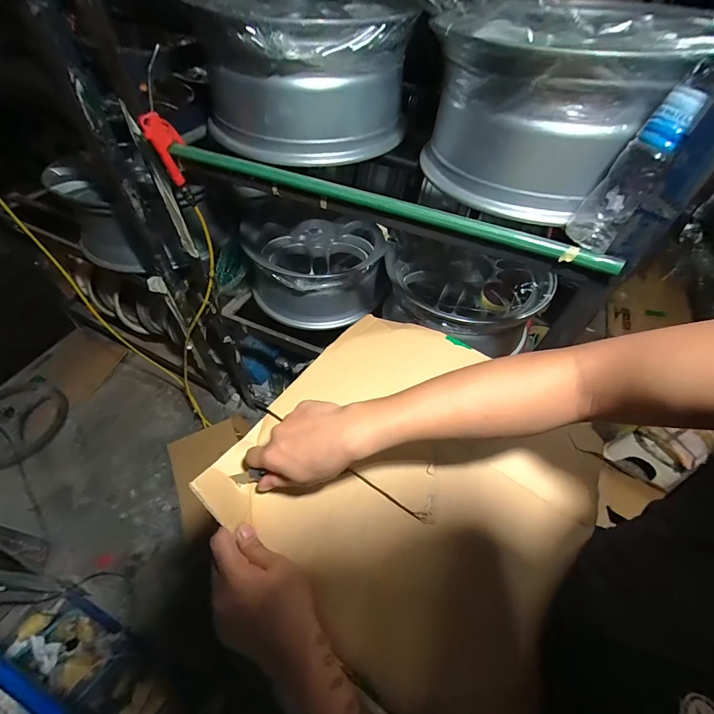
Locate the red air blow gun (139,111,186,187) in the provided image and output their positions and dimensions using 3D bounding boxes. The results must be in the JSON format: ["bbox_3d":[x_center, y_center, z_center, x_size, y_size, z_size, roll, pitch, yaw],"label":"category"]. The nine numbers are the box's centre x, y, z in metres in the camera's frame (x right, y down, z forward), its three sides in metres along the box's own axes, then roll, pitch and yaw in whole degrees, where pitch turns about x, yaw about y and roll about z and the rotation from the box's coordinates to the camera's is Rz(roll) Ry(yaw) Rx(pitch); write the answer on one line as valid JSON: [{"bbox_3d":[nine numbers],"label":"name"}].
[{"bbox_3d":[-0.382,-0.418,0.698,0.063,0.132,0.021,-10,54,-11],"label":"red air blow gun"}]

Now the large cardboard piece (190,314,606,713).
[{"bbox_3d":[0.074,0.139,0.441,0.409,0.050,0.394,32,57,20],"label":"large cardboard piece"}]

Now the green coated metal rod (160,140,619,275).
[{"bbox_3d":[0.013,-0.277,0.596,0.810,0.026,0.025,22,54,13],"label":"green coated metal rod"}]

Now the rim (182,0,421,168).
[{"bbox_3d":[-0.096,-0.633,0.751,0.391,0.218,0.461,4,52,-1],"label":"rim"}]

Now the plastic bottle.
[{"bbox_3d":[0.358,-0.240,0.457,0.058,0.185,0.063,28,56,17],"label":"plastic bottle"}]

